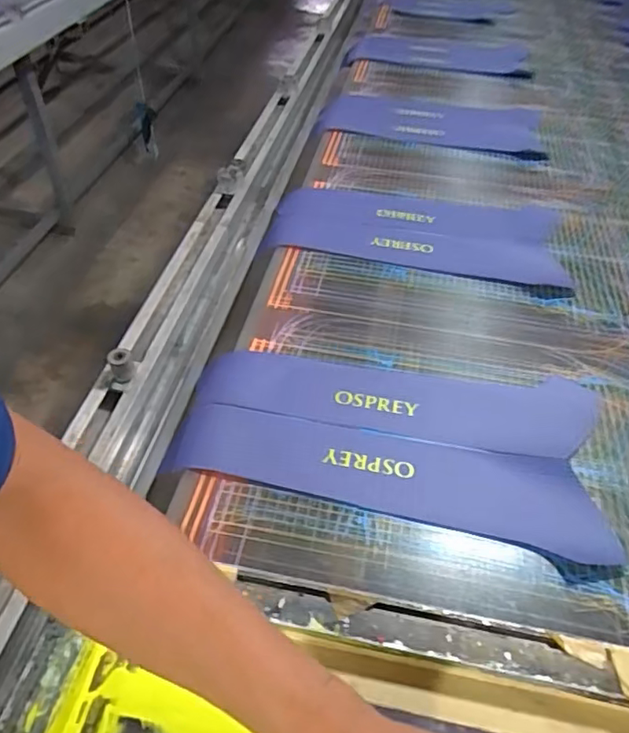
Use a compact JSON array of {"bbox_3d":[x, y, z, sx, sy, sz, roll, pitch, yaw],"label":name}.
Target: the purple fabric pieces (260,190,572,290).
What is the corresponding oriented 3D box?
[{"bbox_3d":[0.154,-0.214,0.891,0.443,0.014,0.210,8,47,5],"label":"purple fabric pieces"}]

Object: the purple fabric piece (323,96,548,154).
[{"bbox_3d":[0.247,-0.527,1.202,0.450,0.017,0.211,9,47,6],"label":"purple fabric piece"}]

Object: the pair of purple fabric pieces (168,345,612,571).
[{"bbox_3d":[0.080,0.071,0.613,0.438,0.008,0.204,9,47,6],"label":"pair of purple fabric pieces"}]

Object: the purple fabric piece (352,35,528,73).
[{"bbox_3d":[0.346,-0.867,1.558,0.480,0.025,0.222,15,48,11],"label":"purple fabric piece"}]

